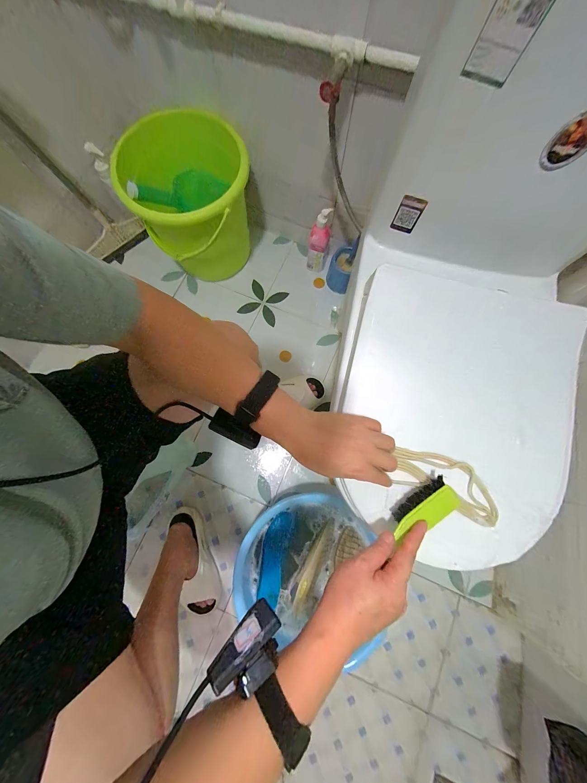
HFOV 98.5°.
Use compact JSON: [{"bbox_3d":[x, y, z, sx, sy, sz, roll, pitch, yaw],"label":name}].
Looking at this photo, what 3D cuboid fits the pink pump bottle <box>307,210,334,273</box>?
[{"bbox_3d":[0.077,-0.465,0.789,0.061,0.205,0.054,6,77,1],"label":"pink pump bottle"}]

